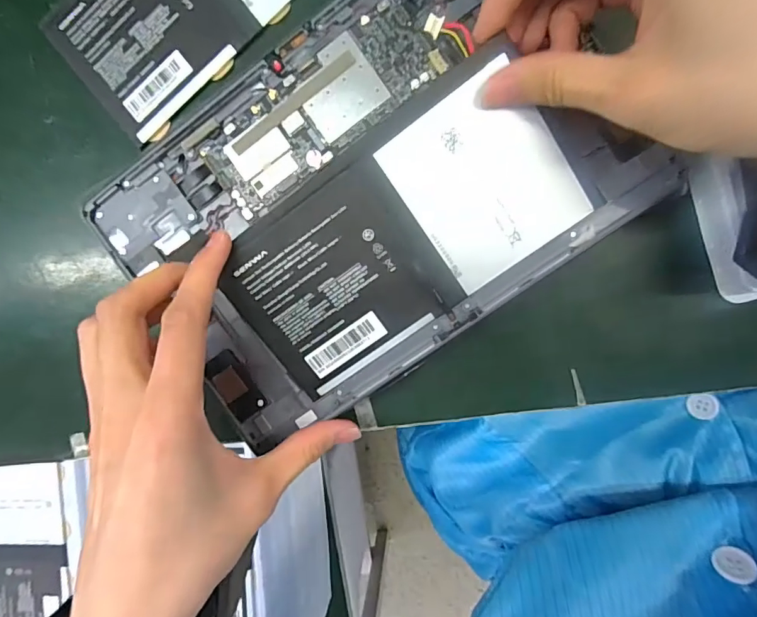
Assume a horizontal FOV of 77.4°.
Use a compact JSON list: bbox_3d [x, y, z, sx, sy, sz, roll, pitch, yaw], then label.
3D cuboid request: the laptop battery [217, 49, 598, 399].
[{"bbox_3d":[0.010,-0.034,0.227,0.164,0.004,0.087,-34,104,8],"label":"laptop battery"}]

